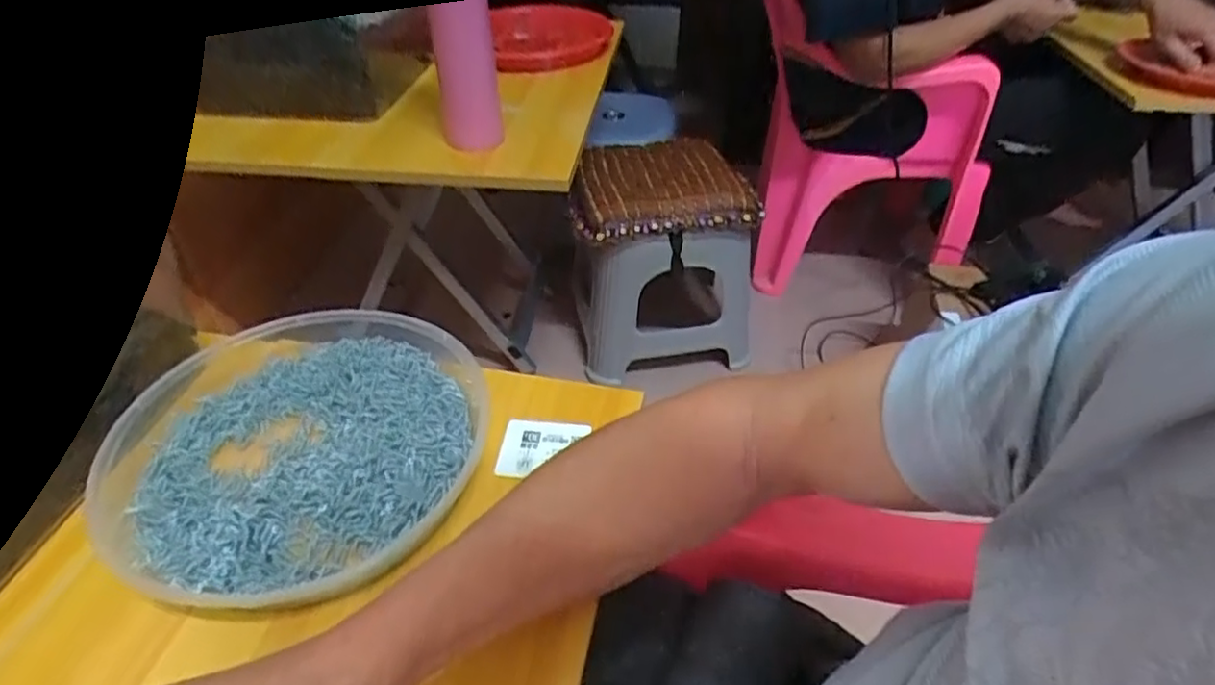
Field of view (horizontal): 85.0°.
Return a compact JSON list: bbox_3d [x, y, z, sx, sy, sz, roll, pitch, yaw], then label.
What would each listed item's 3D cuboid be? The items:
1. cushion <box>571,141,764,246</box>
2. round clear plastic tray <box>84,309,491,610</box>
[{"bbox_3d":[0.085,-0.257,1.070,0.297,0.061,0.223,-8,42,-9],"label":"cushion"},{"bbox_3d":[-0.196,0.063,0.422,0.215,0.042,0.218,0,41,0],"label":"round clear plastic tray"}]

